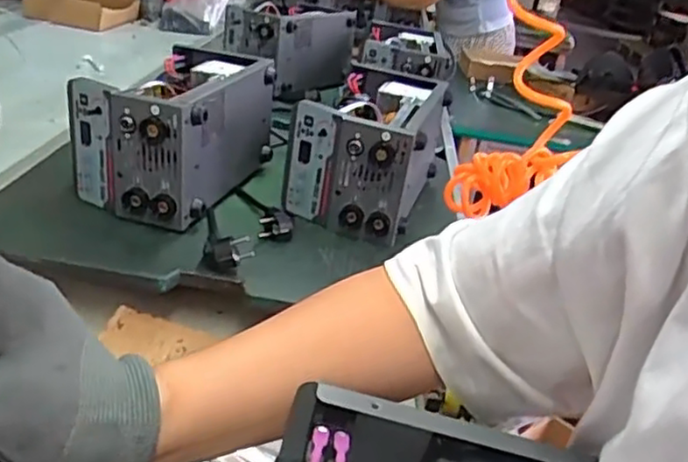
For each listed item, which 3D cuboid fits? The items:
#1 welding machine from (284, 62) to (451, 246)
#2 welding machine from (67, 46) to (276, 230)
[{"bbox_3d":[0.034,-0.117,0.985,0.166,0.159,0.277,15,26,10],"label":"welding machine"},{"bbox_3d":[-0.216,-0.134,0.926,0.164,0.159,0.282,17,26,16],"label":"welding machine"}]

